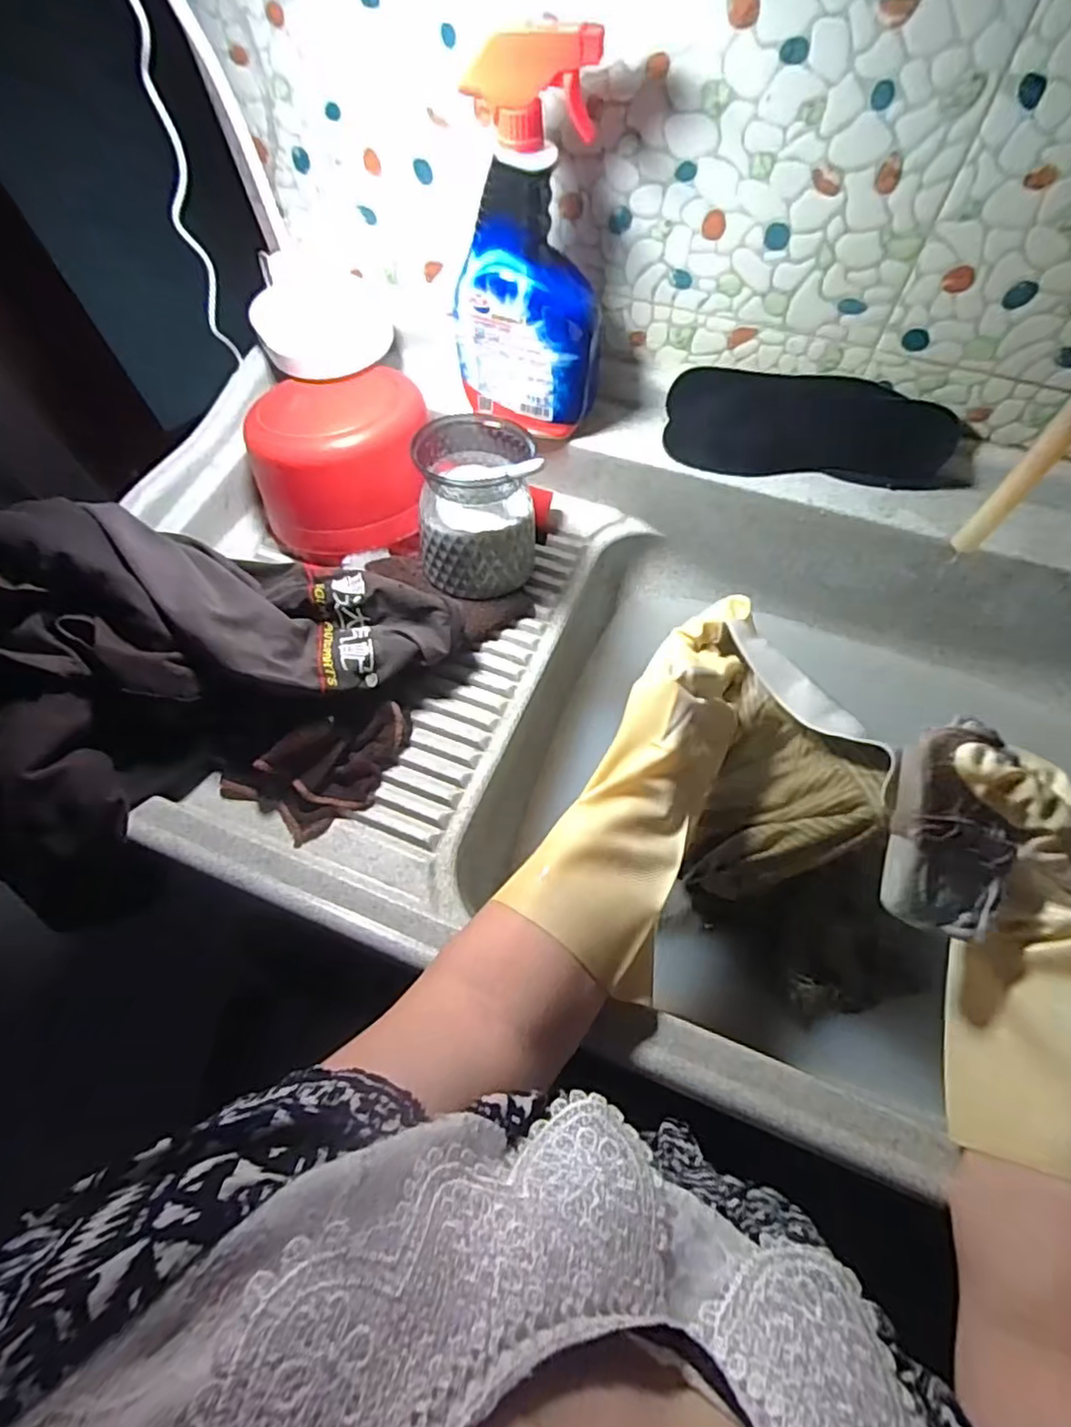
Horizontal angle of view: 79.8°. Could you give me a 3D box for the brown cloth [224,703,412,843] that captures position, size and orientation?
[{"bbox_3d":[-0.157,0.047,0.485,0.143,0.042,0.071,-27,66,-10],"label":"brown cloth"}]

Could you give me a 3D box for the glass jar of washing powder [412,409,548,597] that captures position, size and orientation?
[{"bbox_3d":[-0.049,-0.182,0.560,0.099,0.111,0.122,-1,64,2],"label":"glass jar of washing powder"}]

